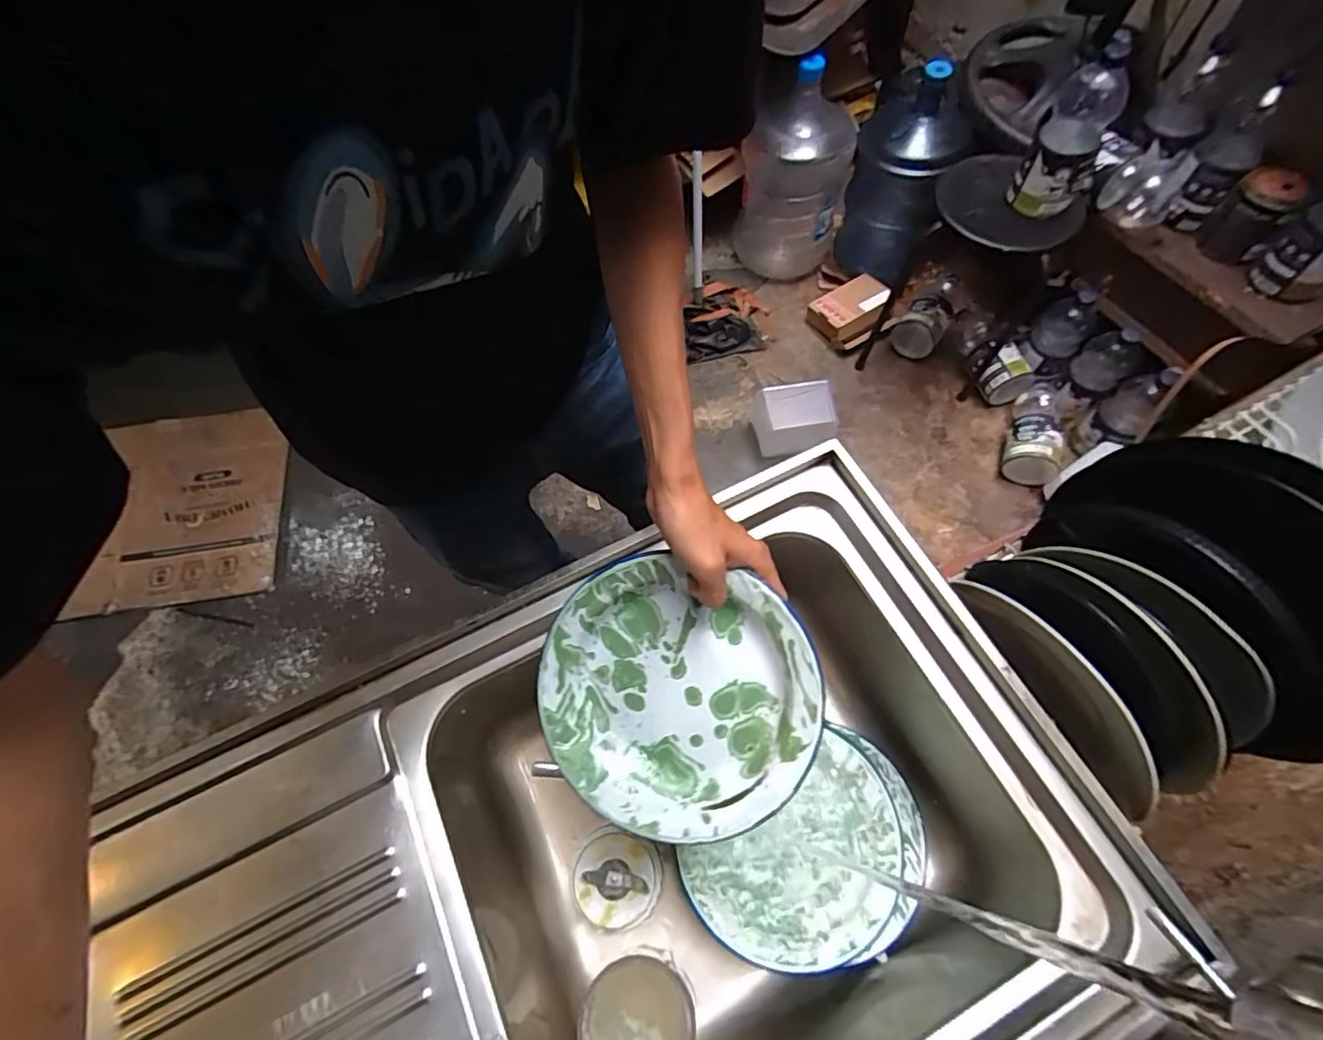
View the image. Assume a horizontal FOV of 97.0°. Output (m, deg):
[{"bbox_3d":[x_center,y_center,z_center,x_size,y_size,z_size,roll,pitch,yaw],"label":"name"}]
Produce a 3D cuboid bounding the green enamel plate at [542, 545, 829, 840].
[{"bbox_3d":[0.011,0.138,0.453,0.206,0.038,0.201,-1,84,10],"label":"green enamel plate"}]

